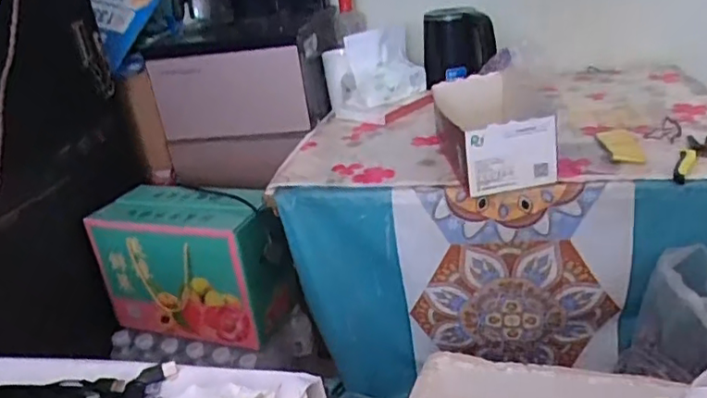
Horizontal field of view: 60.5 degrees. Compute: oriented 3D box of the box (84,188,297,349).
[{"bbox_3d":[-0.282,0.119,1.111,0.355,0.233,0.161,6,27,27],"label":"box"}]

